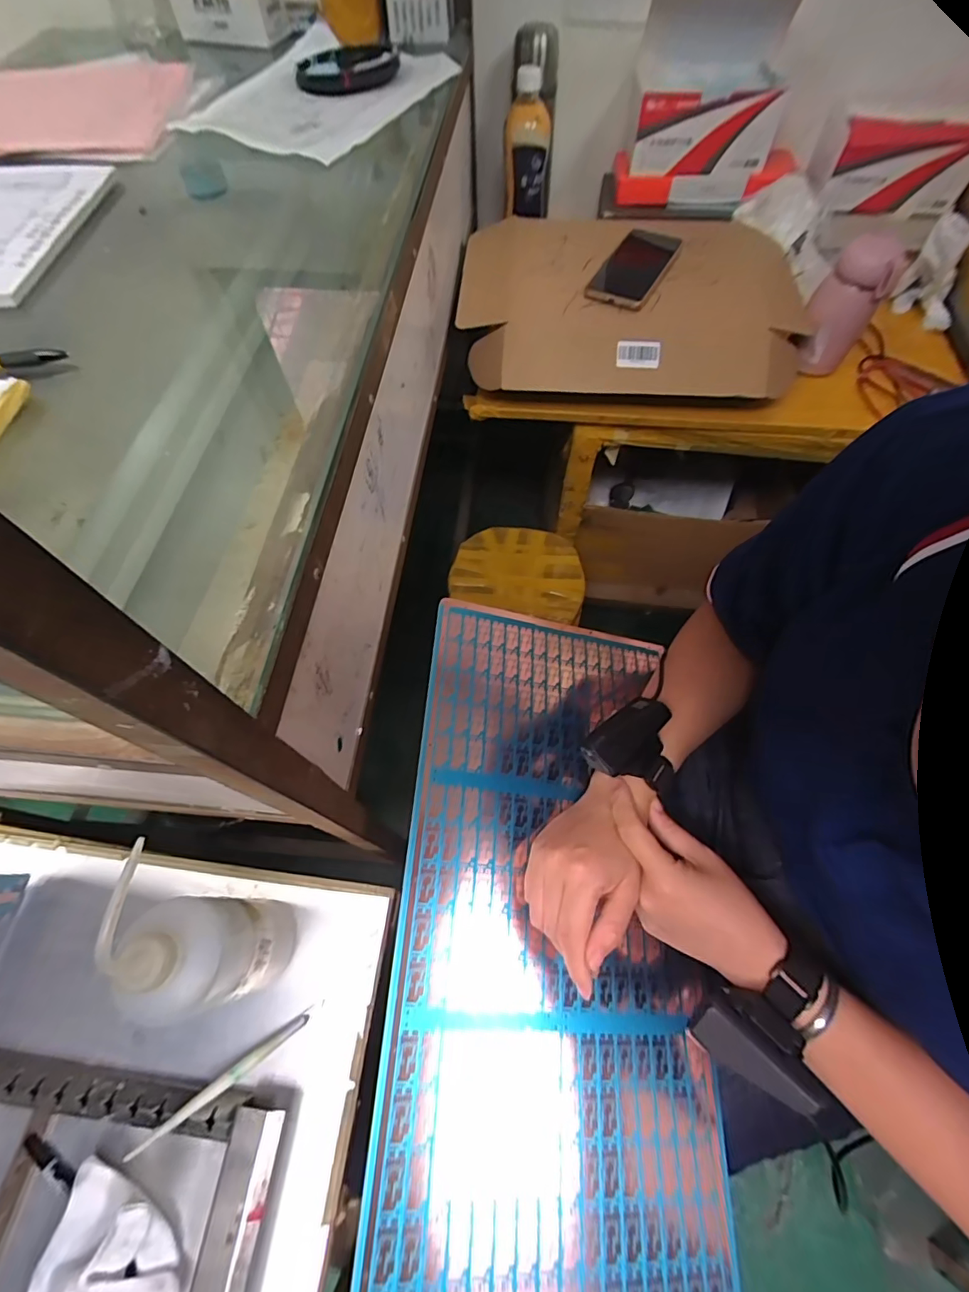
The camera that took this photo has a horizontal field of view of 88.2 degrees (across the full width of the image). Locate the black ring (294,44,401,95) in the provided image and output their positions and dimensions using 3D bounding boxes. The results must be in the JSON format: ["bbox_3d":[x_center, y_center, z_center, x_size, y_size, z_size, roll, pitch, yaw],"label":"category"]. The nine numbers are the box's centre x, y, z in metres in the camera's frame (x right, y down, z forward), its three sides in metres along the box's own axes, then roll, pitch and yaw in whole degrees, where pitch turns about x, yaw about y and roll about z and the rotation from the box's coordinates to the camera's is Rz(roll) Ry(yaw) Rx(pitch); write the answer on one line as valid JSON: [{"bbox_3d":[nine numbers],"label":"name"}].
[{"bbox_3d":[-0.170,-0.687,0.594,0.107,0.017,0.129,28,66,14],"label":"black ring"}]

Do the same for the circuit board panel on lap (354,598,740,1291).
[{"bbox_3d":[0.056,0.193,0.392,0.236,0.007,0.485,11,62,-13],"label":"circuit board panel on lap"}]

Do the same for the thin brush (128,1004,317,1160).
[{"bbox_3d":[-0.200,0.338,0.390,0.134,0.008,0.010,-26,64,-29],"label":"thin brush"}]

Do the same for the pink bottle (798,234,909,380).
[{"bbox_3d":[0.453,-0.426,0.634,0.072,0.135,0.068,13,63,7],"label":"pink bottle"}]

